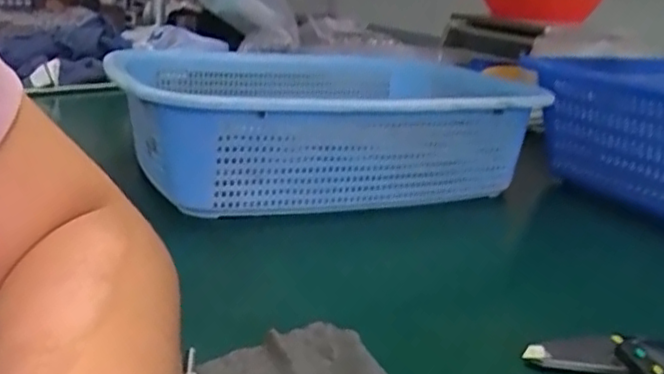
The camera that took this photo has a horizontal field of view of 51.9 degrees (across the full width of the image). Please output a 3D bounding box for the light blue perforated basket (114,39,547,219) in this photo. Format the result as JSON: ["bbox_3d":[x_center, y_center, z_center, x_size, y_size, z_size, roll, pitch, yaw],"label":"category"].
[{"bbox_3d":[-0.005,-0.056,0.580,0.333,0.089,0.230,-3,19,-21],"label":"light blue perforated basket"}]

